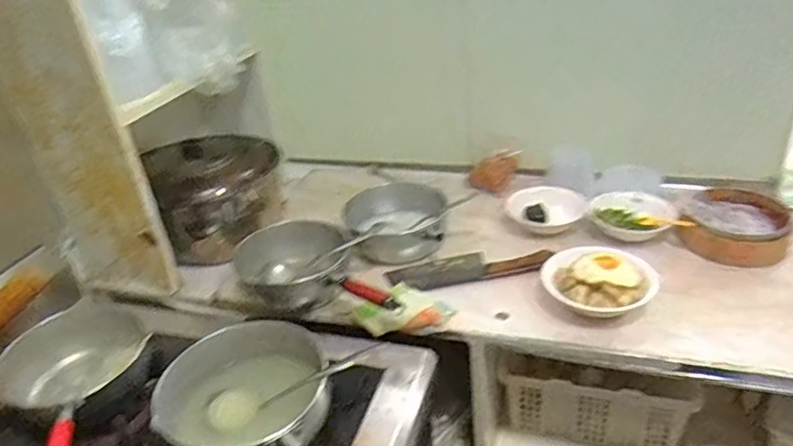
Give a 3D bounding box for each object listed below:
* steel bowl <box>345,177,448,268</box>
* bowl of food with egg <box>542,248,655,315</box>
[{"bbox_3d":[-0.005,0.006,1.083,0.184,0.090,0.137,-3,31,6],"label":"steel bowl"},{"bbox_3d":[0.307,0.092,0.921,0.159,0.053,0.139,17,38,33],"label":"bowl of food with egg"}]

